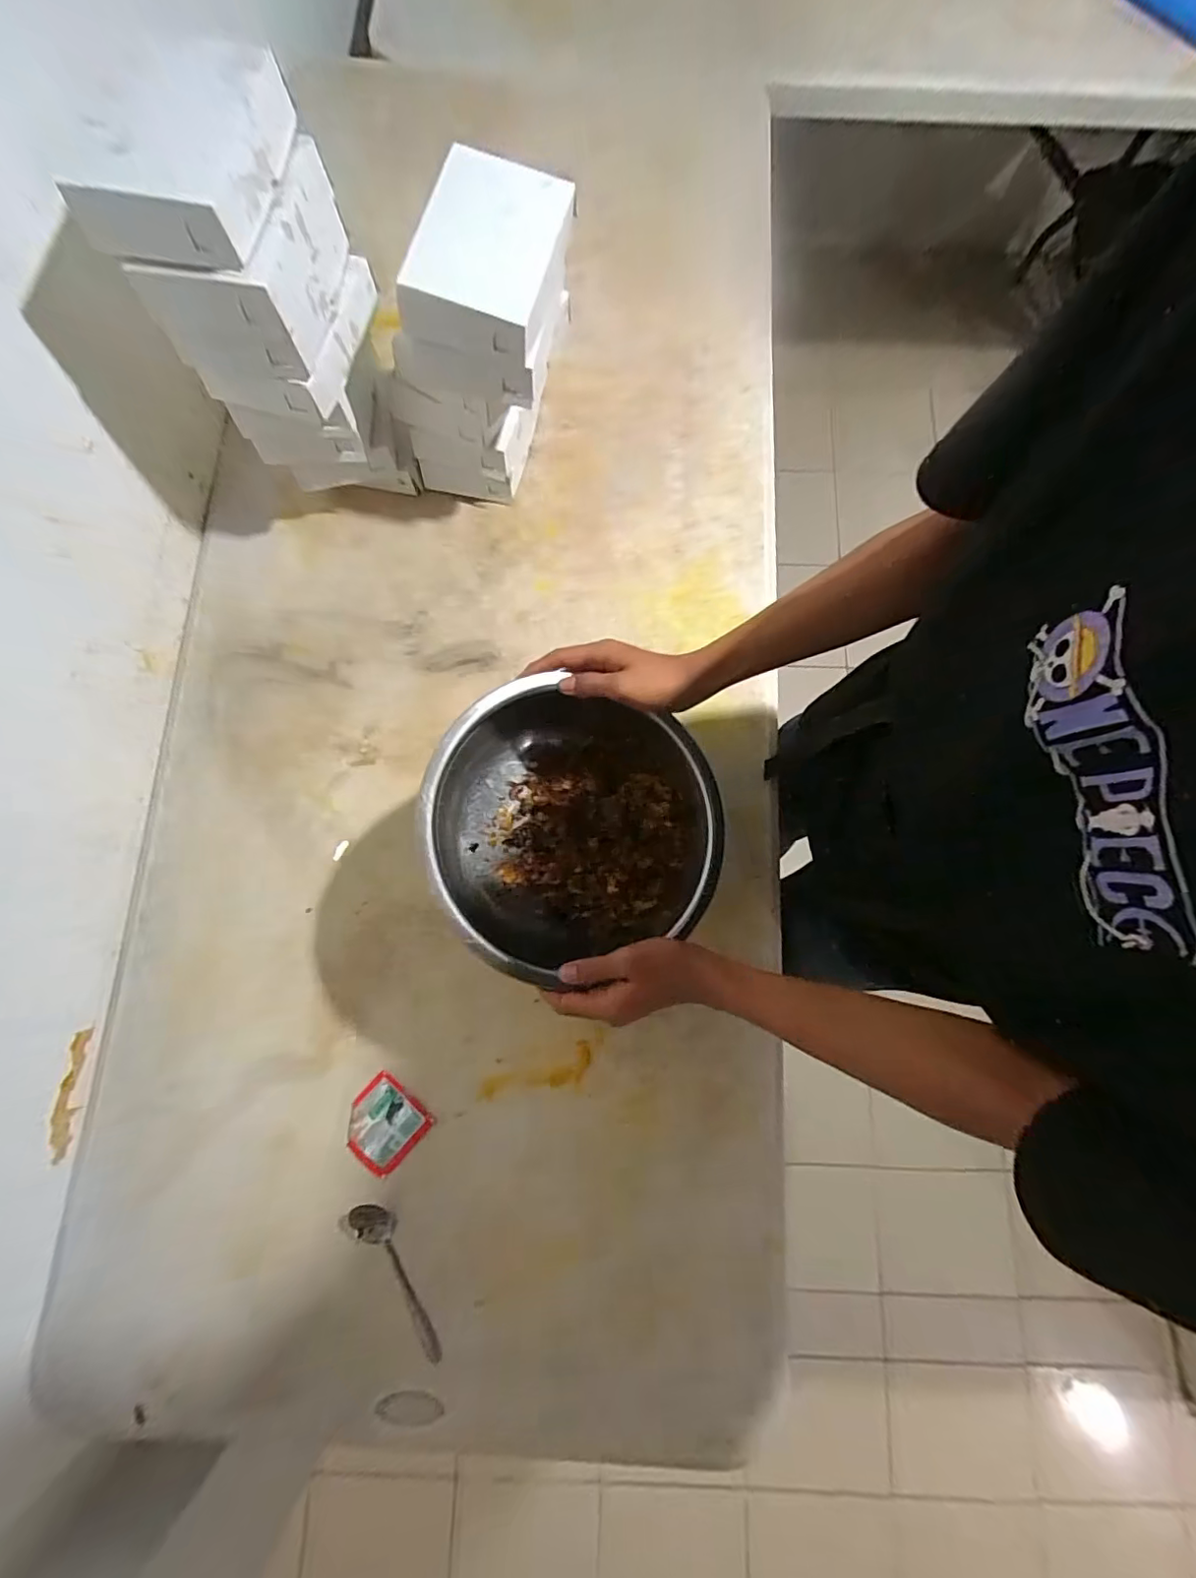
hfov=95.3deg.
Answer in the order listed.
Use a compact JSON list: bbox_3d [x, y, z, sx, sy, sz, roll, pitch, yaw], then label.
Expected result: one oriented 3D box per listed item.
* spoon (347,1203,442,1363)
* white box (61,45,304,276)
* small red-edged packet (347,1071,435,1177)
[{"bbox_3d":[-0.202,0.499,0.553,0.037,0.021,0.164,-30,80,-6],"label":"spoon"},{"bbox_3d":[-0.336,-0.510,0.430,0.139,0.050,0.167,11,79,2],"label":"white box"},{"bbox_3d":[-0.231,0.361,0.591,0.079,0.010,0.079,42,81,7],"label":"small red-edged packet"}]

